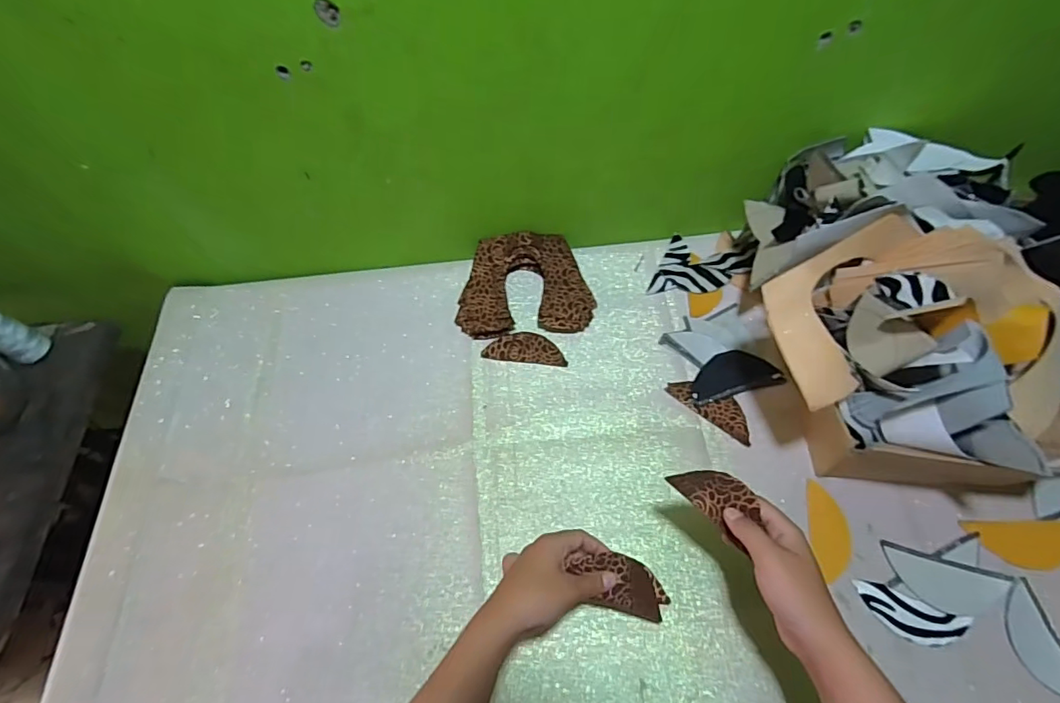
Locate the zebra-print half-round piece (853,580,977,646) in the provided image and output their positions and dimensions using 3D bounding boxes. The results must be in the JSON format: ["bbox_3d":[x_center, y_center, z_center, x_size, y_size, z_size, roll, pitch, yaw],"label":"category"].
[{"bbox_3d":[0.365,0.255,0.498,0.097,0.006,0.040,20,65,14],"label":"zebra-print half-round piece"}]

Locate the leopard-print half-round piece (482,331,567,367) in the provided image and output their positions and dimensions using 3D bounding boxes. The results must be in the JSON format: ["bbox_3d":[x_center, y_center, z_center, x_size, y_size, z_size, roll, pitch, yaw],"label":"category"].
[{"bbox_3d":[-0.005,-0.005,0.661,0.103,0.005,0.041,5,62,7],"label":"leopard-print half-round piece"}]

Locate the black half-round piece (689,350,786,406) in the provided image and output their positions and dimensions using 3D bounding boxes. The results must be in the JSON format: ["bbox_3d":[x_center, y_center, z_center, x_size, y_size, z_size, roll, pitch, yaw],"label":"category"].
[{"bbox_3d":[0.242,0.027,0.625,0.106,0.008,0.056,-13,61,-3],"label":"black half-round piece"}]

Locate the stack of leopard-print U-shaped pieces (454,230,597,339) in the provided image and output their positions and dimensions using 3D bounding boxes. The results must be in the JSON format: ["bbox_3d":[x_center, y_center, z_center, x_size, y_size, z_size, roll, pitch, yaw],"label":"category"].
[{"bbox_3d":[-0.007,-0.087,0.684,0.172,0.044,0.134,-3,61,3],"label":"stack of leopard-print U-shaped pieces"}]

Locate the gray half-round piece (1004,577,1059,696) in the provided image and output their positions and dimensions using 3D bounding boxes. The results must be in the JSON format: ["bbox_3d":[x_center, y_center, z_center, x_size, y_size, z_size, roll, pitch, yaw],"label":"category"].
[{"bbox_3d":[0.470,0.270,0.477,0.044,0.008,0.104,-11,61,-2],"label":"gray half-round piece"}]

